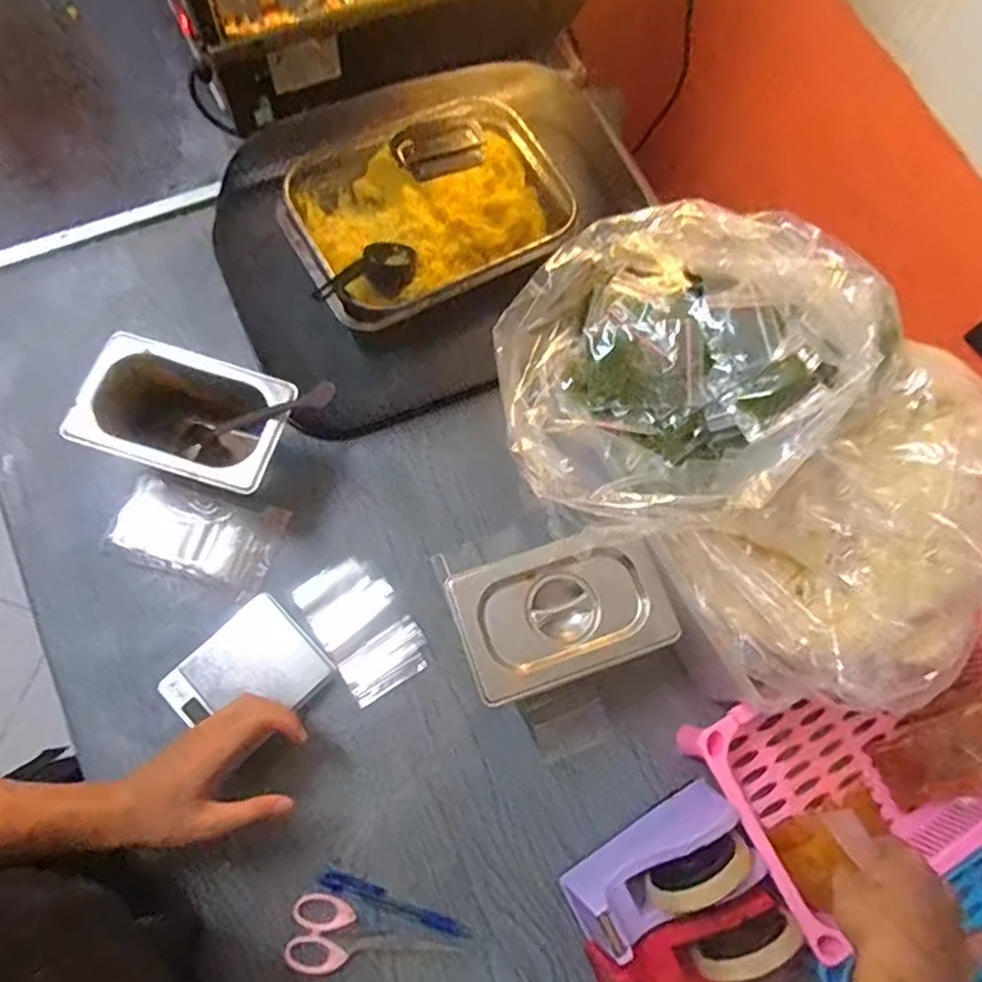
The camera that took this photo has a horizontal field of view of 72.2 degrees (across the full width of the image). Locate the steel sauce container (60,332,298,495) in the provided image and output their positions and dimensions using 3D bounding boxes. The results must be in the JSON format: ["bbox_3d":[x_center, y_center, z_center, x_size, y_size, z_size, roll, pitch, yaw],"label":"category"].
[{"bbox_3d":[-0.279,-0.063,0.648,0.177,0.110,0.111,18,72,0],"label":"steel sauce container"}]

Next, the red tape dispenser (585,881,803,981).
[{"bbox_3d":[0.162,0.373,0.540,0.155,0.071,0.060,-19,75,-11],"label":"red tape dispenser"}]

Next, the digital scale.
[{"bbox_3d":[-0.228,0.174,0.629,0.128,0.018,0.102,-43,78,-10],"label":"digital scale"}]

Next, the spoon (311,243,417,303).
[{"bbox_3d":[-0.127,-0.224,0.705,0.054,0.031,0.130,45,51,12],"label":"spoon"}]

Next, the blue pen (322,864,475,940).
[{"bbox_3d":[-0.082,0.359,0.581,0.135,0.012,0.017,23,72,2],"label":"blue pen"}]

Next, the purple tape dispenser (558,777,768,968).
[{"bbox_3d":[0.143,0.323,0.560,0.155,0.102,0.069,-30,78,-14],"label":"purple tape dispenser"}]

